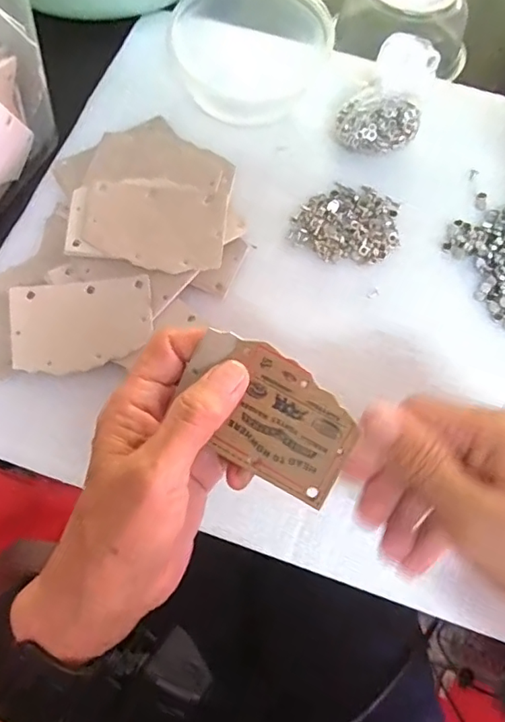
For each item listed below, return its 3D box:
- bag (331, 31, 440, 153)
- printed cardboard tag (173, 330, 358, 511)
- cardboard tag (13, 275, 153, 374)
[{"bbox_3d":[0.093,-0.179,0.370,0.052,0.052,0.064,33,73,11],"label":"bag"},{"bbox_3d":[0.007,0.025,0.247,0.081,0.004,0.053,29,97,6],"label":"printed cardboard tag"},{"bbox_3d":[-0.103,-0.022,0.327,0.083,0.004,0.055,-5,78,-1],"label":"cardboard tag"}]

